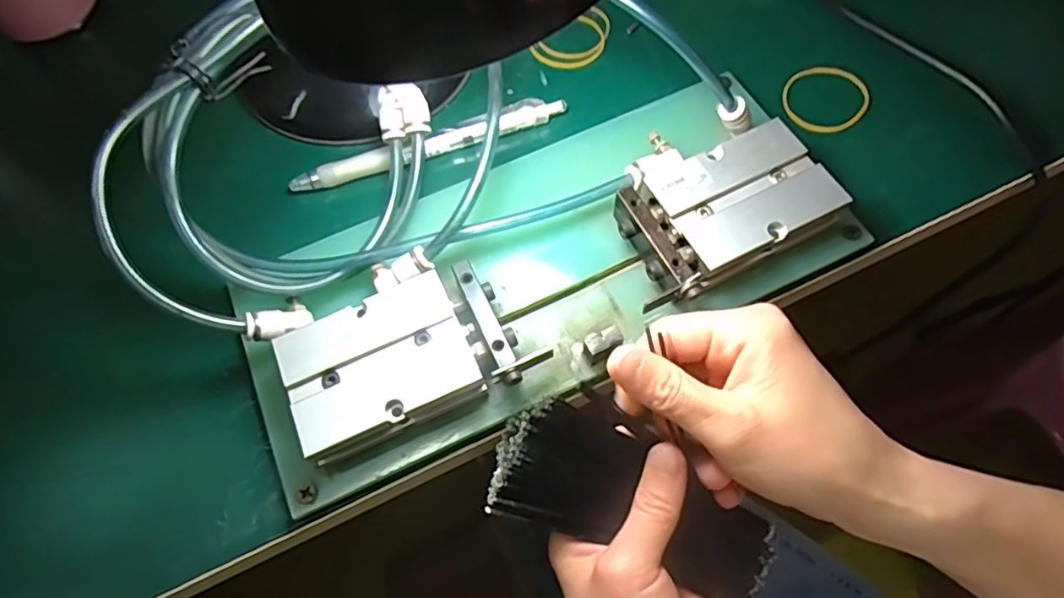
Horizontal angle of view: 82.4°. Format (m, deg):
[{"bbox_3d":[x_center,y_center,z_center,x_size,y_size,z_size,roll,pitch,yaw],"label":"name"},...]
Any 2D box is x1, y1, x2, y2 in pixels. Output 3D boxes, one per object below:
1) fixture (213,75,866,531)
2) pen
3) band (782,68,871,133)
[{"bbox_3d":[0.004,-0.021,0.273,0.257,0.032,0.115,-25,69,-9],"label":"fixture"},{"bbox_3d":[-0.052,-0.081,0.318,0.145,0.009,0.014,-20,67,-7],"label":"pen"},{"bbox_3d":[0.158,-0.108,0.328,0.043,0.005,0.043,-1,66,2],"label":"band"}]

